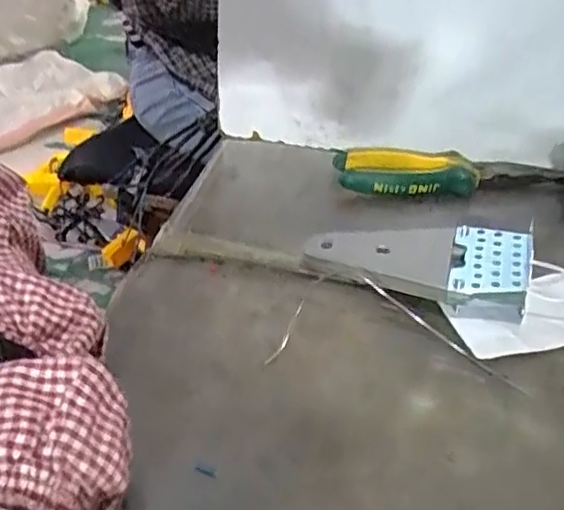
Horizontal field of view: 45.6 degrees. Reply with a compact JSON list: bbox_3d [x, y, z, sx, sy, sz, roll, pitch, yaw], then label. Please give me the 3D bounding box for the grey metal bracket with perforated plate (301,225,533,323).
[{"bbox_3d":[0.081,0.006,0.414,0.133,0.034,0.063,7,34,7],"label":"grey metal bracket with perforated plate"}]

